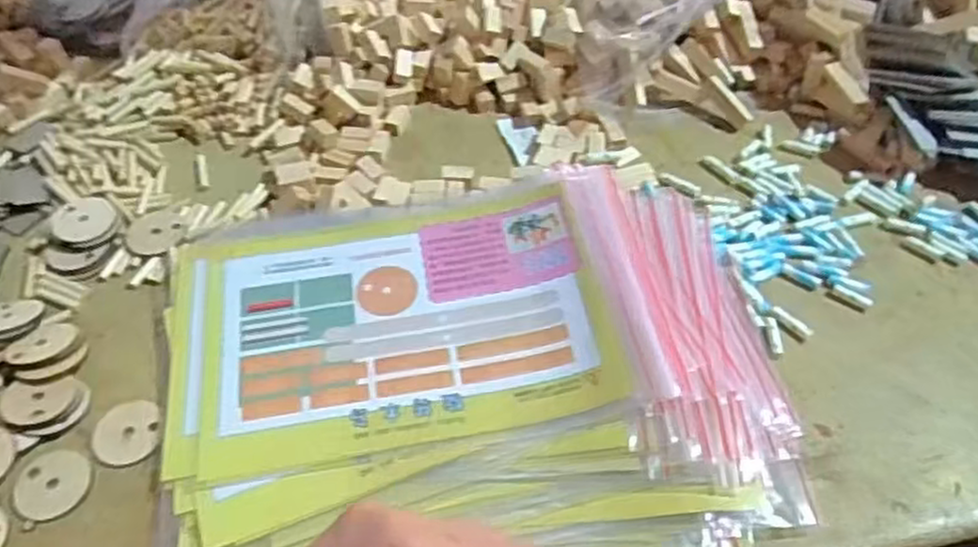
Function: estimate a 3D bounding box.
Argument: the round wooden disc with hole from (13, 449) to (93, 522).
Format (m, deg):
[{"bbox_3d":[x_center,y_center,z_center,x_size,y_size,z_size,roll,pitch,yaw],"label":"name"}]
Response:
[{"bbox_3d":[-0.211,0.101,0.360,0.031,0.004,0.034,0,52,0],"label":"round wooden disc with hole"}]

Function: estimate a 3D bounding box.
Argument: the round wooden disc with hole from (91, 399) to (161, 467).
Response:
[{"bbox_3d":[-0.182,0.080,0.377,0.032,0.004,0.033,0,52,0],"label":"round wooden disc with hole"}]

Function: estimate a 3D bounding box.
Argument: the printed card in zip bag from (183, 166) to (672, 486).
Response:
[{"bbox_3d":[-0.034,0.019,0.404,0.234,0.014,0.158,-10,55,-2],"label":"printed card in zip bag"}]

